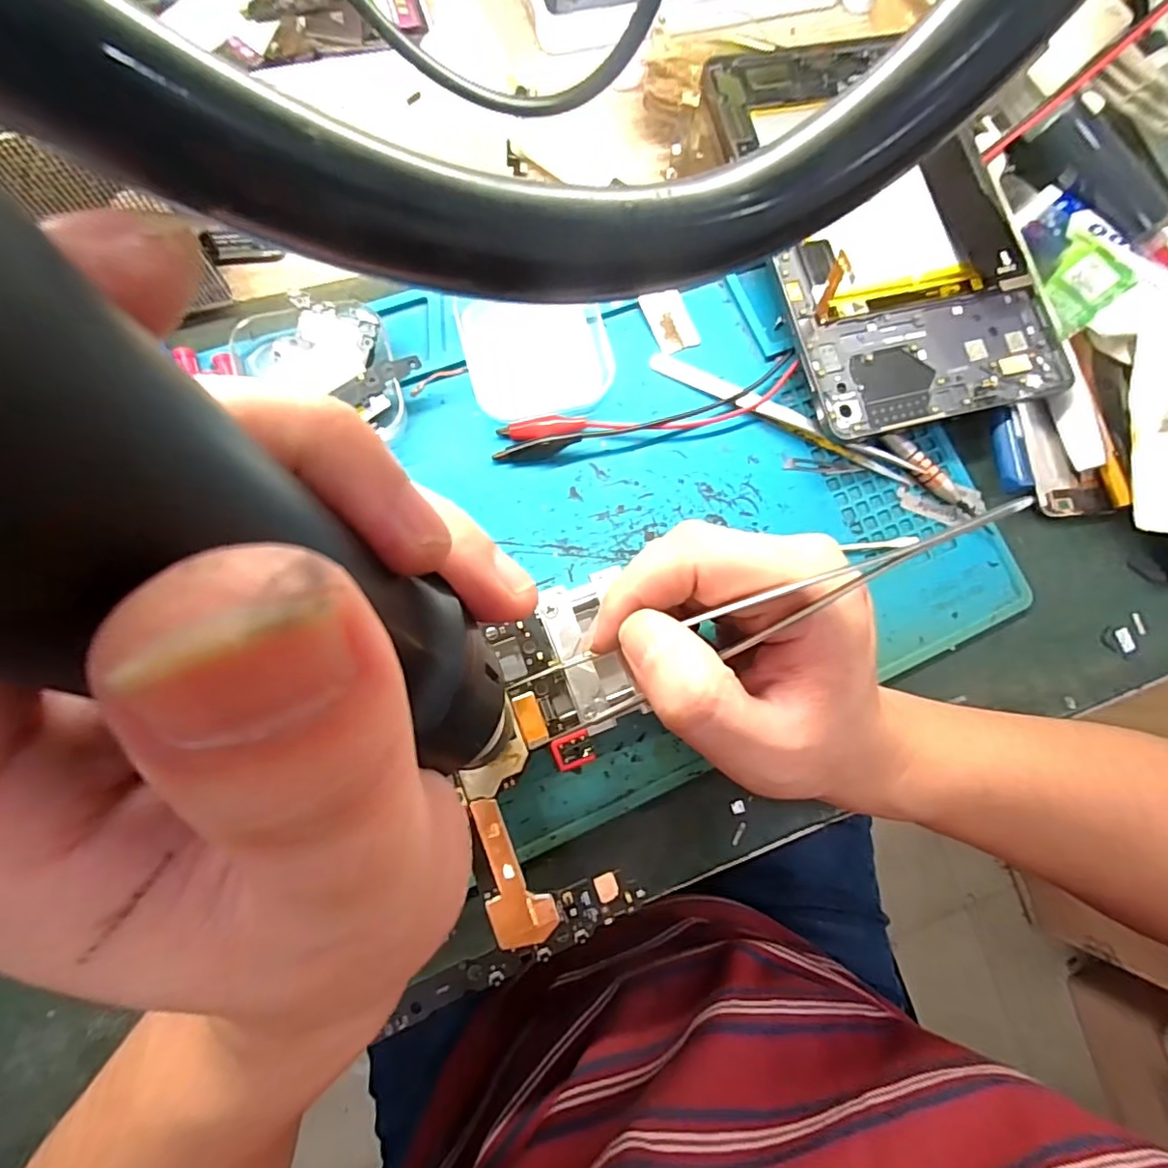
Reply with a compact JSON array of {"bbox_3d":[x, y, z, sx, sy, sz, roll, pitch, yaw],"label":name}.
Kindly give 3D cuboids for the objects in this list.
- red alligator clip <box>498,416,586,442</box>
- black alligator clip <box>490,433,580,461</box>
[{"bbox_3d":[-0.018,-0.070,0.257,0.038,0.005,0.011,-11,82,-8],"label":"red alligator clip"},{"bbox_3d":[-0.020,-0.060,0.256,0.039,0.008,0.008,-14,83,-8],"label":"black alligator clip"}]

